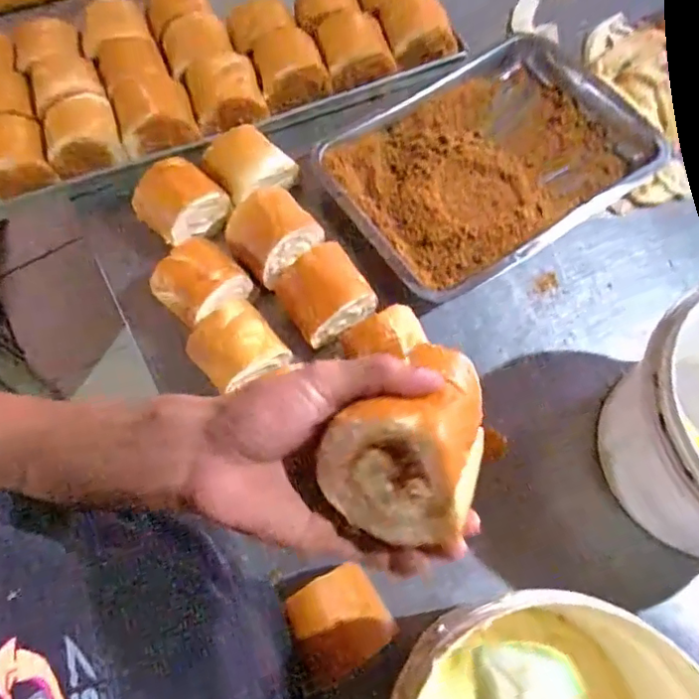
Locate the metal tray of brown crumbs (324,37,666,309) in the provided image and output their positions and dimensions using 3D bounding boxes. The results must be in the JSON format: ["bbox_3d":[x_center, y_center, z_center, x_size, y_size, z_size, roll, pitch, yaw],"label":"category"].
[{"bbox_3d":[0.165,-0.222,0.650,0.367,0.046,0.254,-31,72,-13],"label":"metal tray of brown crumbs"}]

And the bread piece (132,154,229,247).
[{"bbox_3d":[-0.189,-0.162,0.621,0.081,0.055,0.082,40,75,17],"label":"bread piece"}]

